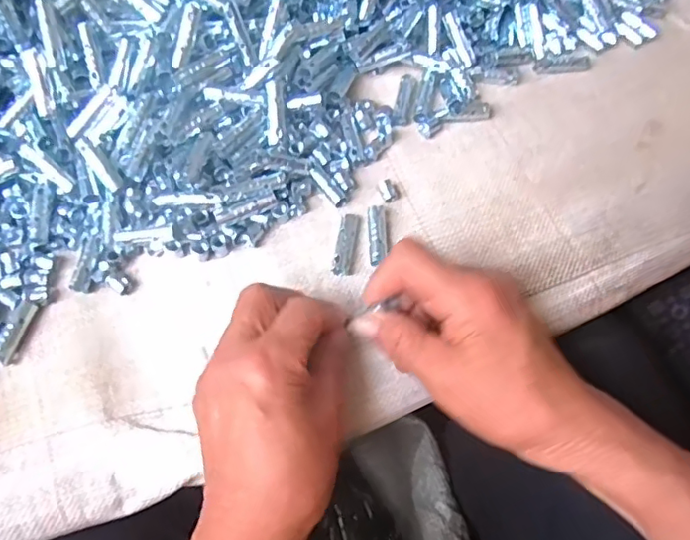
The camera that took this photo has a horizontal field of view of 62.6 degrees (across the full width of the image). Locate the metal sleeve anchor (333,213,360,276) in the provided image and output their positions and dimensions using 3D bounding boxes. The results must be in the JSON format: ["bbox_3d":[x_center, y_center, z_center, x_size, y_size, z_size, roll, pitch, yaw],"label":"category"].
[{"bbox_3d":[0.001,-0.017,0.354,0.011,0.007,0.040,11,69,0],"label":"metal sleeve anchor"}]

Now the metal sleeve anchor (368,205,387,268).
[{"bbox_3d":[0.020,-0.022,0.356,0.011,0.006,0.041,3,69,-3],"label":"metal sleeve anchor"}]

